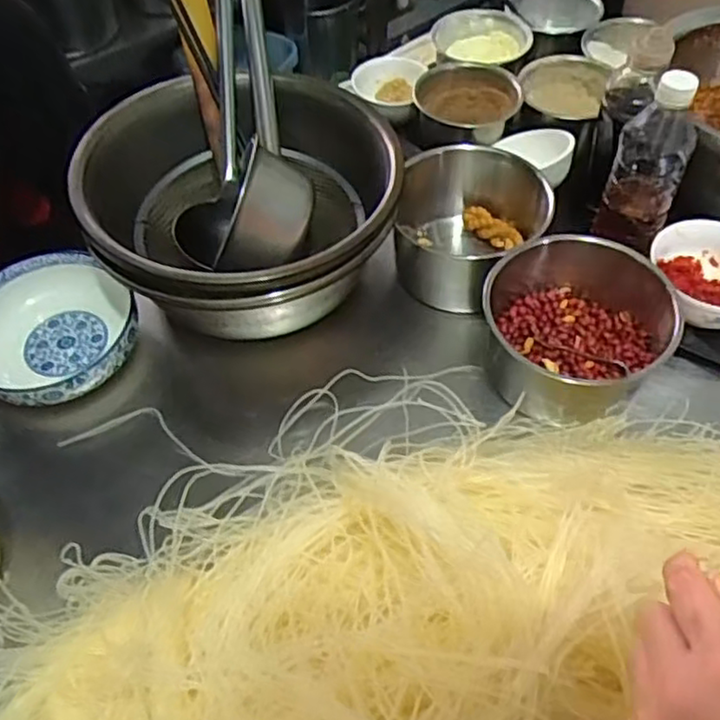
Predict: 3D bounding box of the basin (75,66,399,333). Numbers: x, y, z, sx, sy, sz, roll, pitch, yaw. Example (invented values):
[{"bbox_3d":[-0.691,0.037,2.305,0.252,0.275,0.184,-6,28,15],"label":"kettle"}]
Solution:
[{"bbox_3d":[-0.107,-0.154,0.753,0.294,0.152,0.309,-1,54,1],"label":"basin"}]

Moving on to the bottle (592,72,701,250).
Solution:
[{"bbox_3d":[0.293,-0.204,0.690,0.067,0.186,0.070,23,58,18],"label":"bottle"}]

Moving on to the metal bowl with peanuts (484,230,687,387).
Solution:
[{"bbox_3d":[0.211,-0.033,0.671,0.173,0.088,0.176,-1,54,1],"label":"metal bowl with peanuts"}]

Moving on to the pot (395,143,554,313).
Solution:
[{"bbox_3d":[0.122,-0.144,0.773,0.155,0.100,0.169,-1,54,1],"label":"pot"}]

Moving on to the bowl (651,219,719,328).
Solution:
[{"bbox_3d":[0.369,-0.084,0.723,0.115,0.050,0.120,-1,54,1],"label":"bowl"}]

